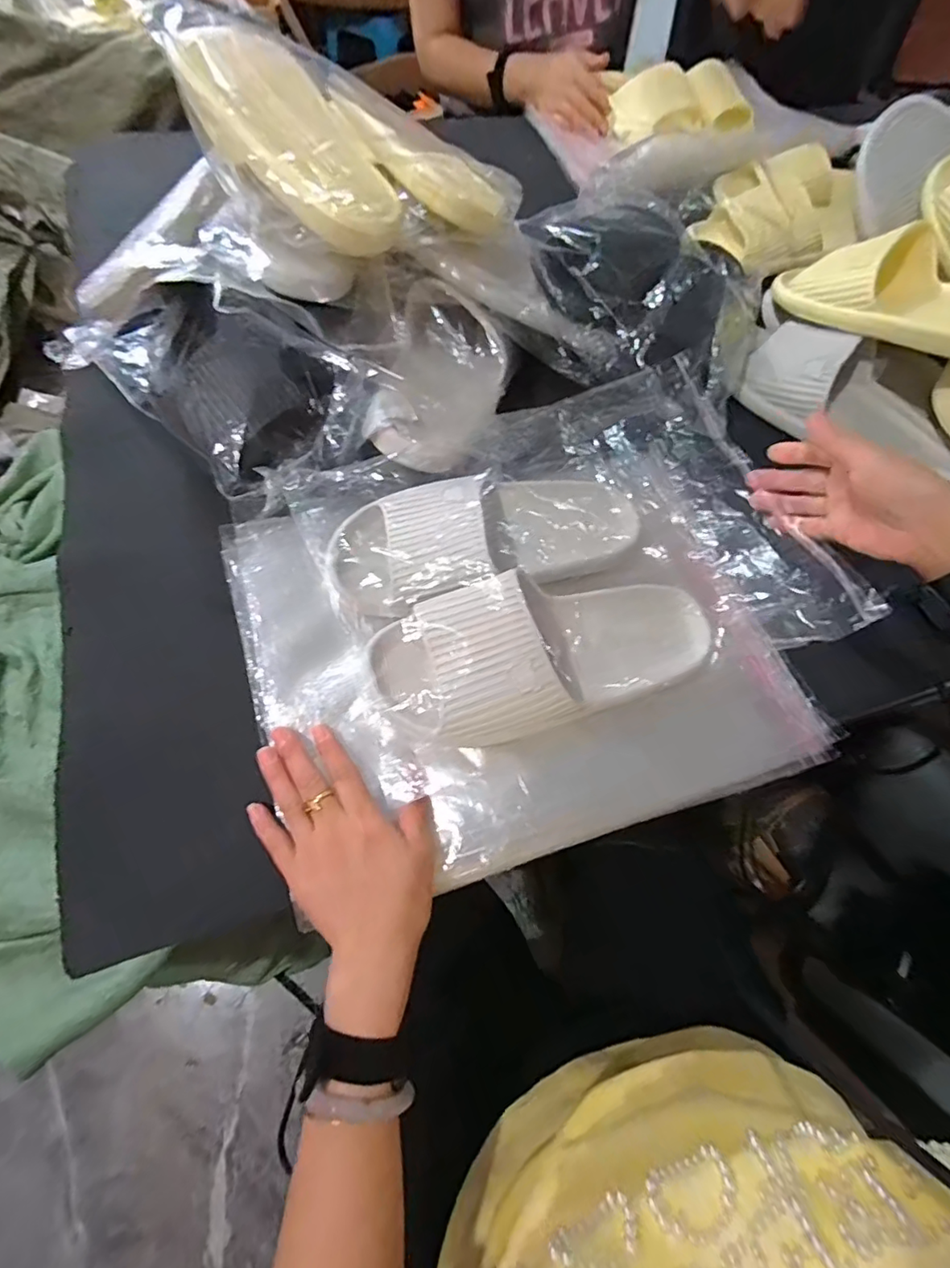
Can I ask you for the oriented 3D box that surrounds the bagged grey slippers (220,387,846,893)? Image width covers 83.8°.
[{"bbox_3d":[0.035,-0.015,0.392,0.384,0.073,0.326,-18,67,-11],"label":"bagged grey slippers"}]

